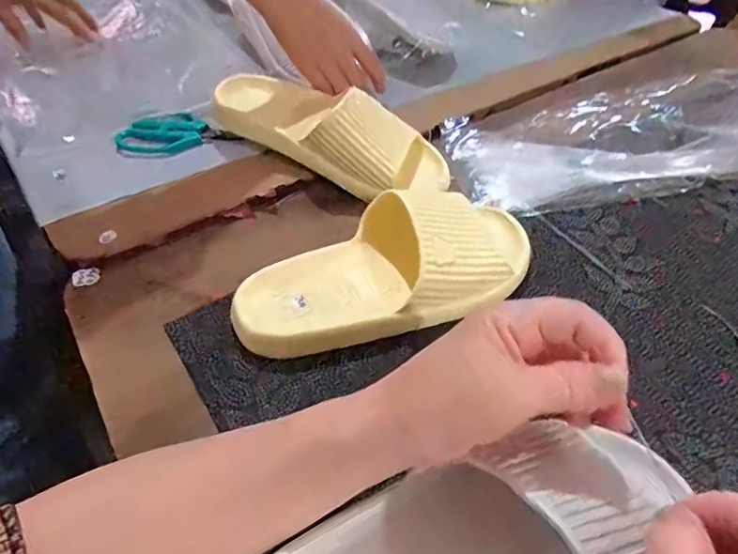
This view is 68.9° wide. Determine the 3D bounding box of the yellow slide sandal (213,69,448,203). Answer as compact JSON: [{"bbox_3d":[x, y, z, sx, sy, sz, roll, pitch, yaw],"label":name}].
[{"bbox_3d":[-0.036,-0.146,0.531,0.232,0.080,0.100,27,52,23],"label":"yellow slide sandal"}]

